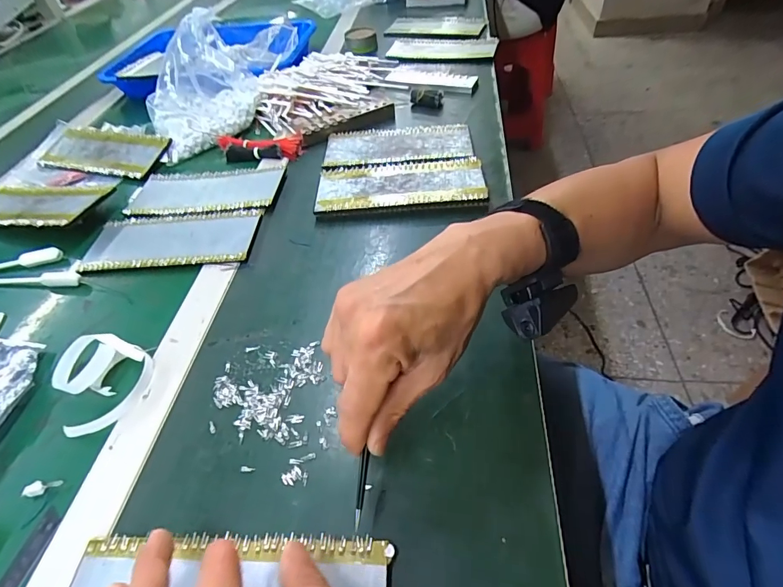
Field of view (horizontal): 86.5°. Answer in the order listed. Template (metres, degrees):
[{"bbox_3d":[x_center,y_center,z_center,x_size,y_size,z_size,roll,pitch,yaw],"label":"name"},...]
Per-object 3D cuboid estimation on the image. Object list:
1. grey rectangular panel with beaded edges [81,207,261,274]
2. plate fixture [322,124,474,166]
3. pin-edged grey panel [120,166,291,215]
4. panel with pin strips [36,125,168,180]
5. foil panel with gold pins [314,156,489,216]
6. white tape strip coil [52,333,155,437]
[{"bbox_3d":[-0.257,-0.064,0.484,0.198,0.009,0.089,-3,50,4],"label":"grey rectangular panel with beaded edges"},{"bbox_3d":[0.007,-0.206,0.574,0.198,0.007,0.095,-2,50,5],"label":"plate fixture"},{"bbox_3d":[-0.242,-0.135,0.543,0.198,0.010,0.091,0,50,7],"label":"pin-edged grey panel"},{"bbox_3d":[-0.429,-0.213,0.618,0.195,0.020,0.096,13,53,16],"label":"panel with pin strips"},{"bbox_3d":[0.010,-0.133,0.504,0.197,0.010,0.093,-3,50,4],"label":"foil panel with gold pins"},{"bbox_3d":[-0.253,0.073,0.356,0.084,0.017,0.080,-3,50,4],"label":"white tape strip coil"}]

